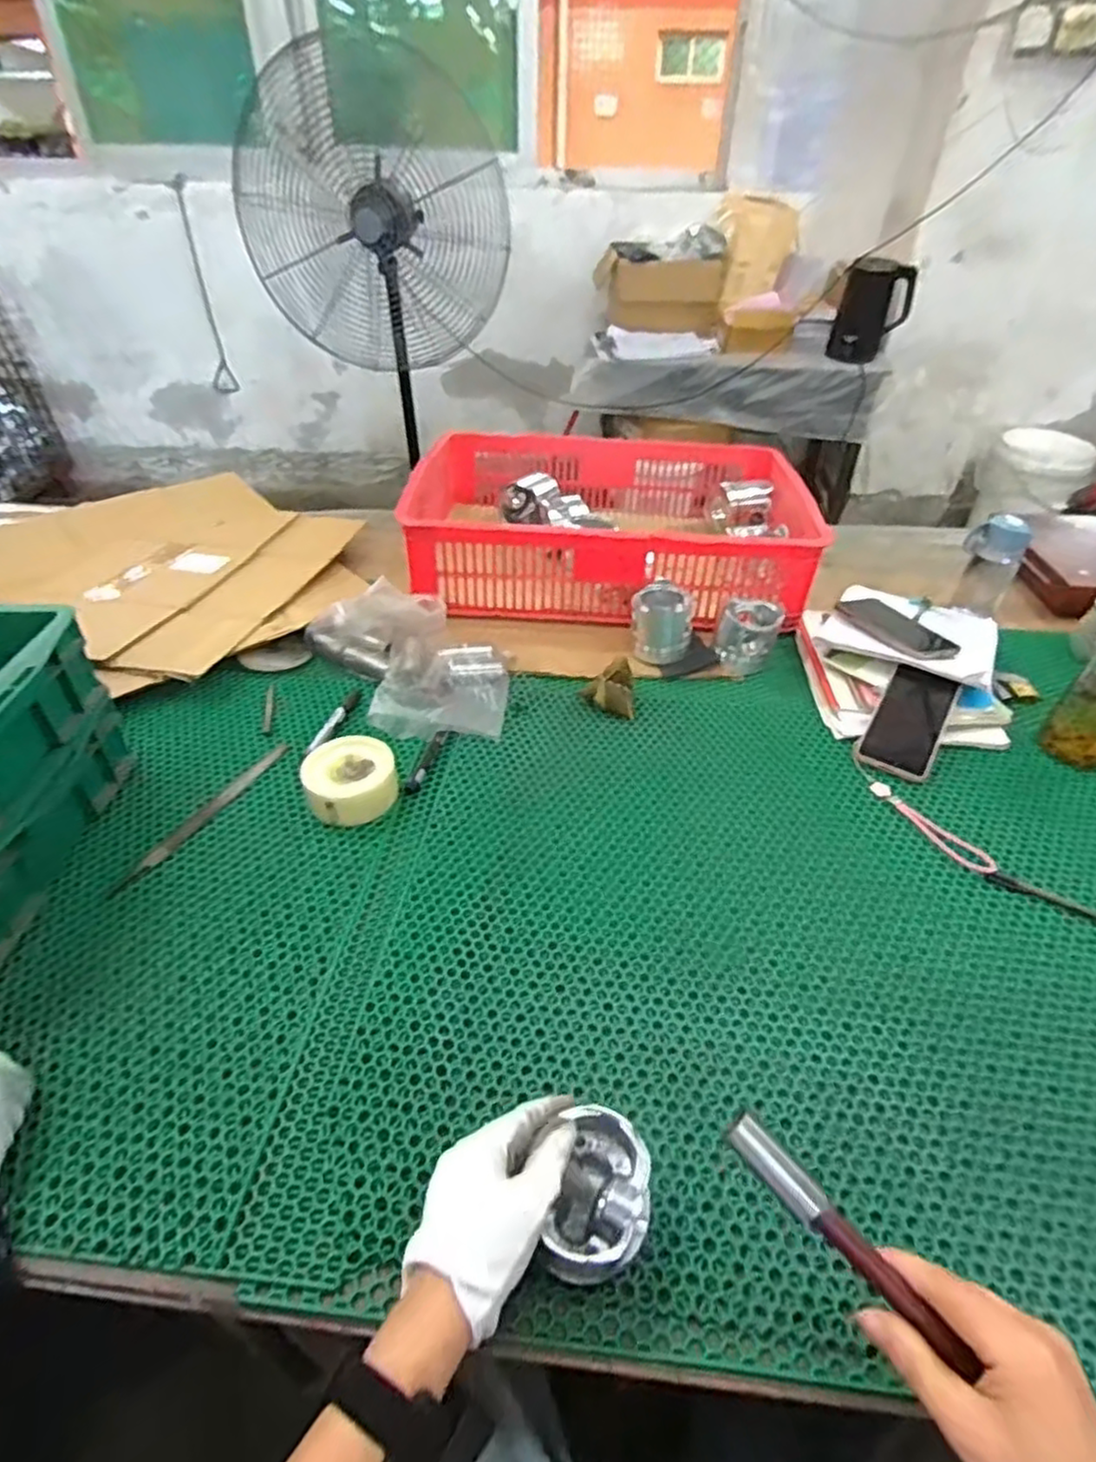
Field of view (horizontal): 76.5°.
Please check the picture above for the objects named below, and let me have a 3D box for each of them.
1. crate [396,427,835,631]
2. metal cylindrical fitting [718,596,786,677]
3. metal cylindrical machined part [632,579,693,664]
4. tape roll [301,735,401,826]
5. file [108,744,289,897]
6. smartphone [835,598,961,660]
[{"bbox_3d":[0.104,-0.352,1.160,0.577,0.153,0.459,3,39,3],"label":"crate"},{"bbox_3d":[0.276,-0.132,0.963,0.082,0.073,0.086,14,42,14],"label":"metal cylindrical fitting"},{"bbox_3d":[0.160,-0.154,0.973,0.085,0.084,0.083,7,41,7],"label":"metal cylindrical machined part"},{"bbox_3d":[-0.214,0.053,0.755,0.098,0.046,0.090,-13,42,-16],"label":"tape roll"},{"bbox_3d":[-0.379,0.090,0.770,0.027,0.008,0.242,17,43,18],"label":"file"},{"bbox_3d":[0.481,-0.143,0.958,0.077,0.013,0.163,-15,42,-19],"label":"smartphone"}]

